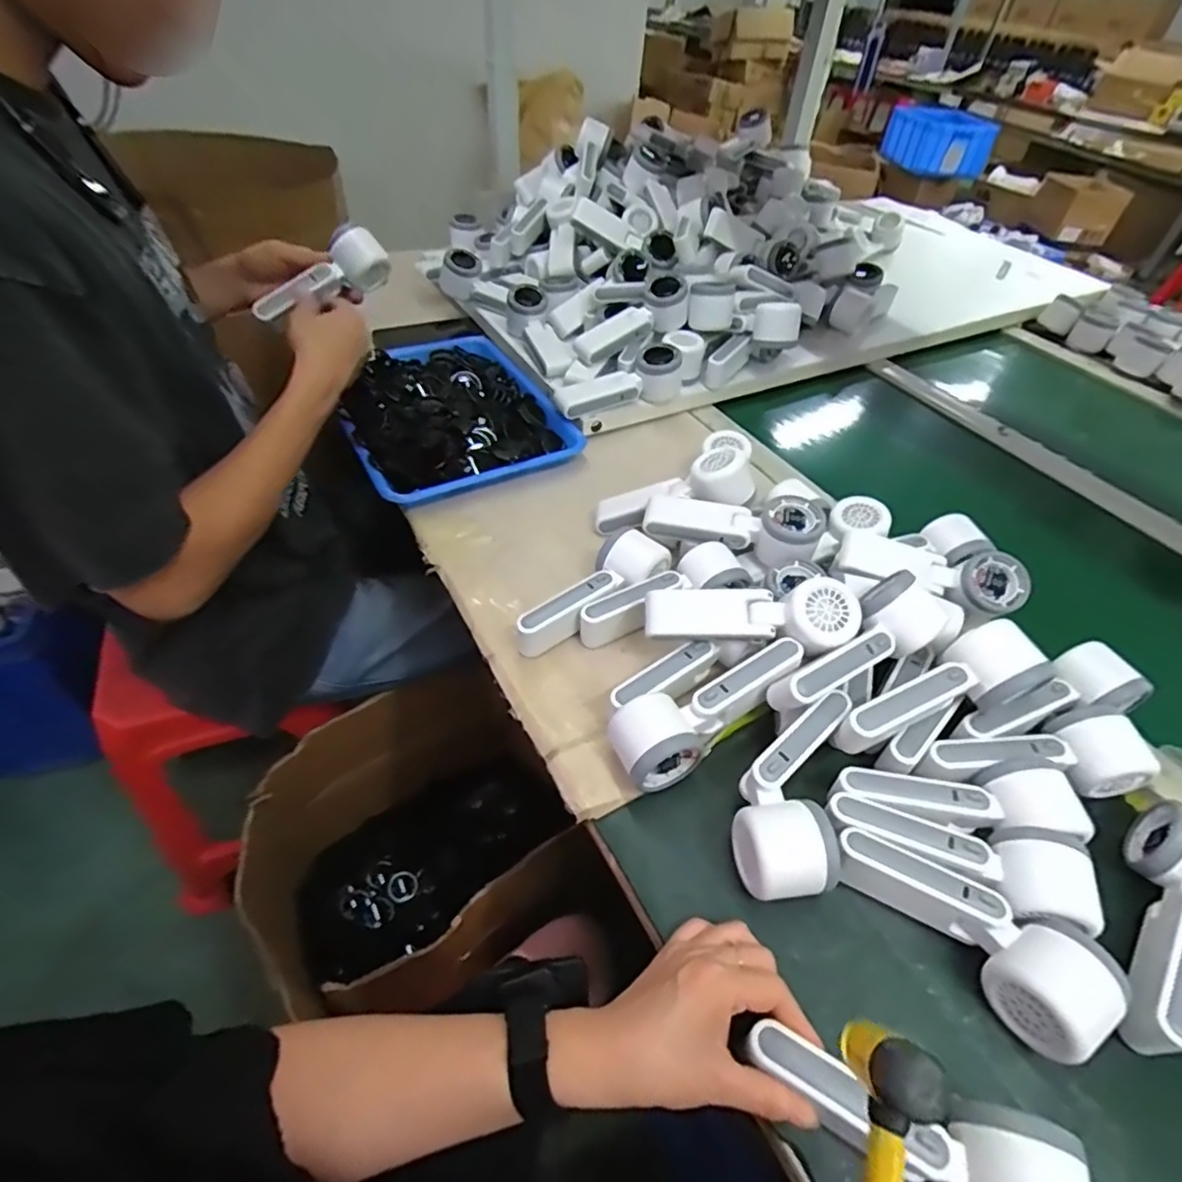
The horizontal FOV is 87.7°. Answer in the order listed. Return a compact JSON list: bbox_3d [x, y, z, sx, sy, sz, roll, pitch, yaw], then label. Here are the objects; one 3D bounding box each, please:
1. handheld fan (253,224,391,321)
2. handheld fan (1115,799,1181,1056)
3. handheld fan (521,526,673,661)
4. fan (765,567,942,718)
[{"bbox_3d":[-0.305,-0.358,0.716,0.051,0.073,0.168,38,72,26],"label":"handheld fan"},{"bbox_3d":[0.384,0.217,0.397,0.051,0.050,0.169,31,52,22],"label":"handheld fan"},{"bbox_3d":[0.002,0.004,0.564,0.155,0.055,0.050,-34,58,-31],"label":"handheld fan"},{"bbox_3d":[0.209,0.045,0.478,0.155,0.052,0.058,-29,55,-28],"label":"fan"}]

